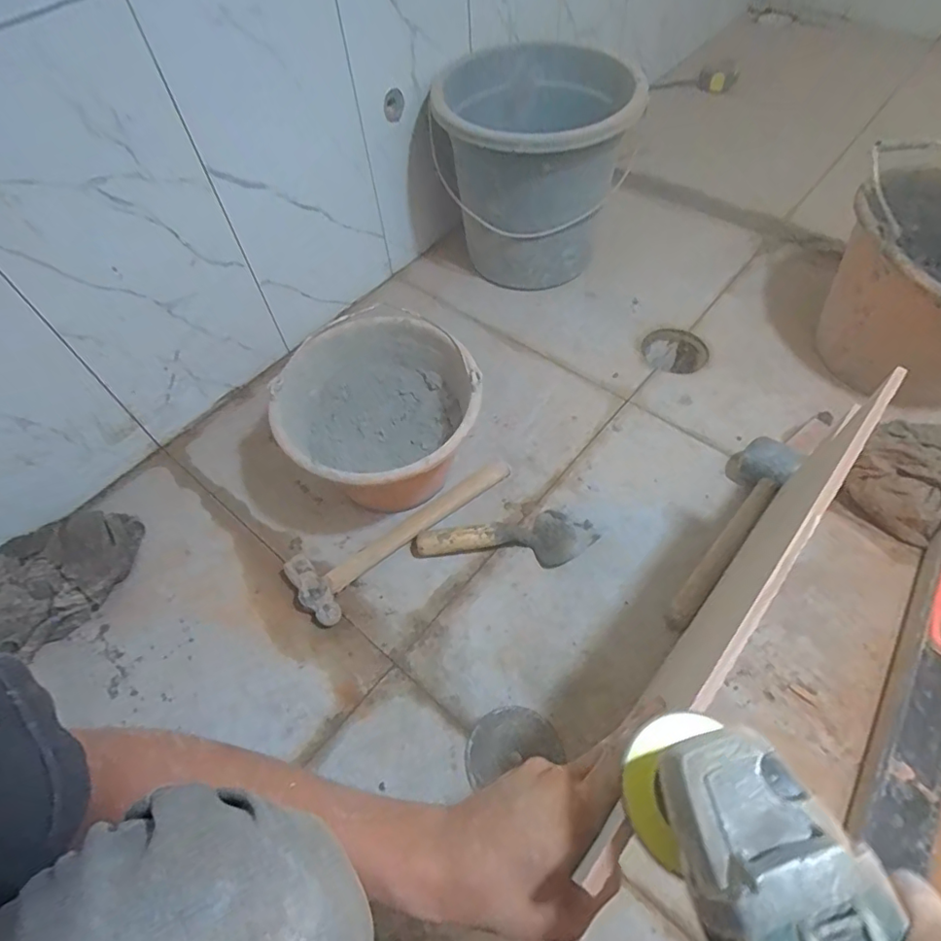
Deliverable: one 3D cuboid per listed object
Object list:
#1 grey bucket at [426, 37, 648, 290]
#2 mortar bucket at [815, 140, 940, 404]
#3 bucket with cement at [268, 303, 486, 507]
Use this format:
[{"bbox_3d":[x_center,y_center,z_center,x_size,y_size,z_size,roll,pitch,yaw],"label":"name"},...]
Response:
[{"bbox_3d":[0.099,-0.498,0.925,0.309,0.278,0.336,0,57,4],"label":"grey bucket"},{"bbox_3d":[0.634,-0.243,0.755,0.267,0.224,0.293,-2,57,3],"label":"mortar bucket"},{"bbox_3d":[-0.111,-0.054,0.711,0.233,0.162,0.246,-2,57,3],"label":"bucket with cement"}]

